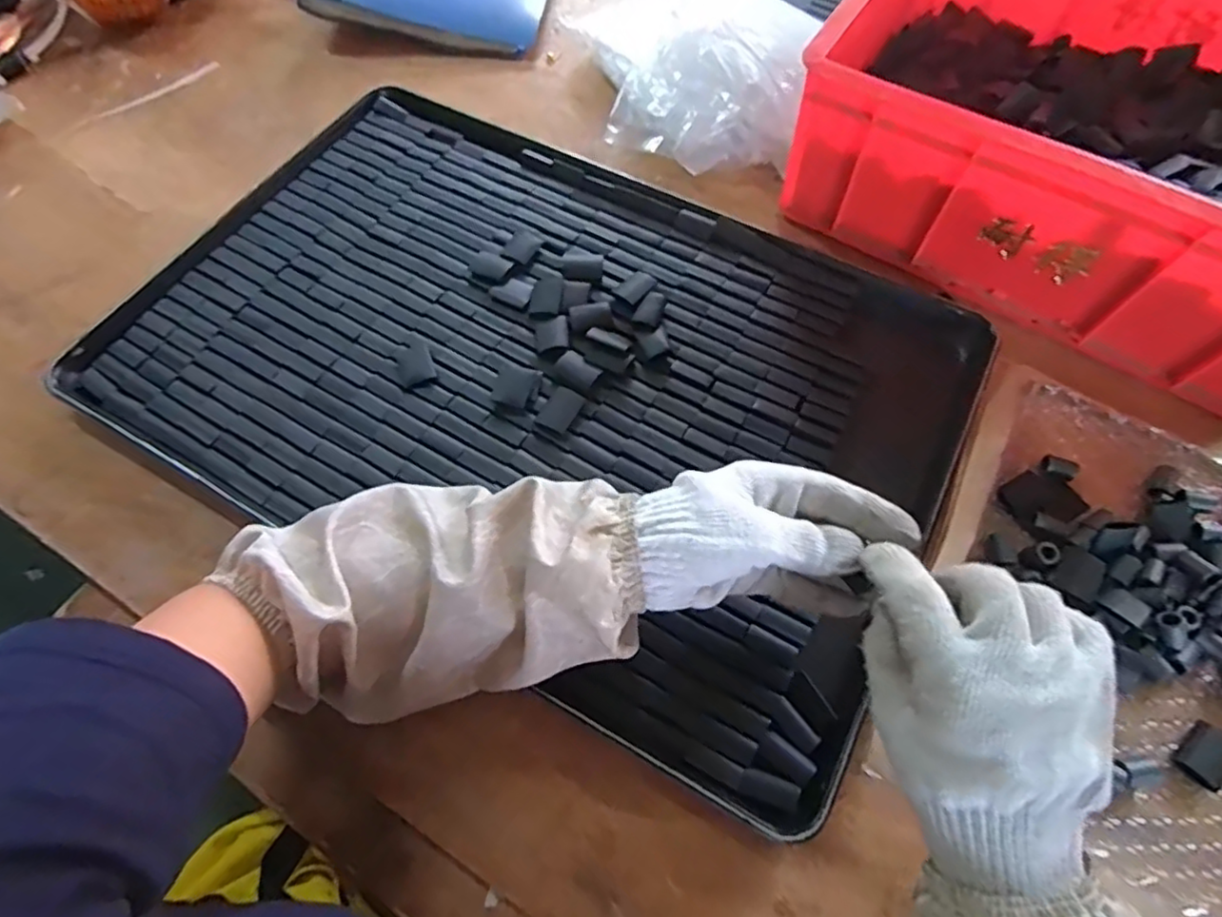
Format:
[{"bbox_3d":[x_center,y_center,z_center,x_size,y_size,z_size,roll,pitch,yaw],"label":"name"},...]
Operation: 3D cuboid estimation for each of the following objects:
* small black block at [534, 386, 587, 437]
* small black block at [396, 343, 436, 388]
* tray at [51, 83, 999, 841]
[{"bbox_3d":[-0.035,-0.034,0.450,0.024,0.004,0.034,28,66,12],"label":"small black block"},{"bbox_3d":[-0.144,-0.068,0.468,0.025,0.004,0.032,-19,65,-10],"label":"small black block"},{"bbox_3d":[-0.060,-0.077,0.477,0.583,0.028,0.390,27,66,12],"label":"tray"}]

